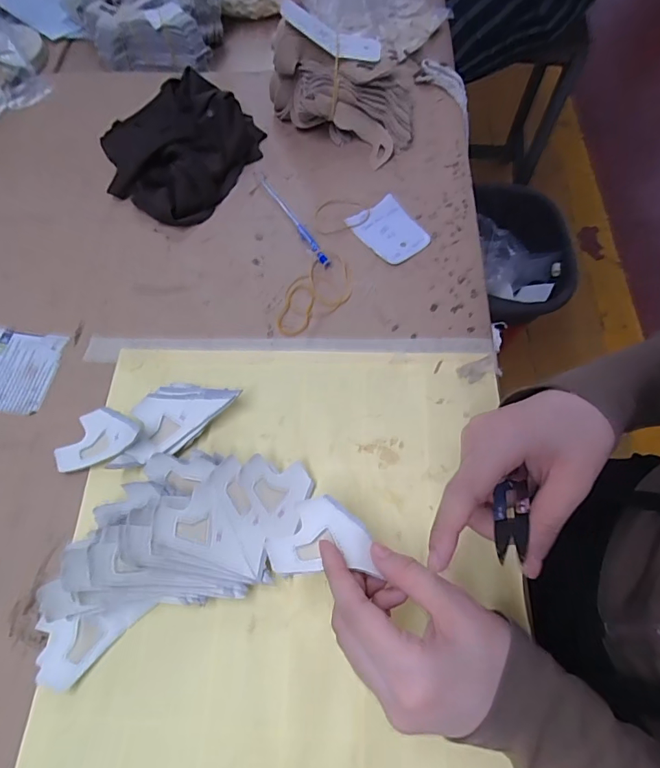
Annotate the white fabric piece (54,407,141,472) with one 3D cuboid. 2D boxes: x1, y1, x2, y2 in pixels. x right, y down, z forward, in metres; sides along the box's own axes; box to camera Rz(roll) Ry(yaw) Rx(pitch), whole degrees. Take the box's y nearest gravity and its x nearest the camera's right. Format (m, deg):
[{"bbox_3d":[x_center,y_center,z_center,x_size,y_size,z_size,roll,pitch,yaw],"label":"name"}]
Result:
[{"bbox_3d":[-0.178,0.039,0.351,0.063,0.013,0.045,-17,67,-6],"label":"white fabric piece"}]

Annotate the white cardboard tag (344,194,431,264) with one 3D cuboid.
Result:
[{"bbox_3d":[0.057,-0.146,0.435,0.055,0.006,0.068,-34,70,-13],"label":"white cardboard tag"}]

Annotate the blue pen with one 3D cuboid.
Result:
[{"bbox_3d":[-0.036,-0.160,0.442,0.009,0.006,0.132,-29,69,-11],"label":"blue pen"}]

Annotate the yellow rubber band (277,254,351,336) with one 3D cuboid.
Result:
[{"bbox_3d":[-0.014,-0.079,0.403,0.046,0.008,0.088,43,73,13],"label":"yellow rubber band"}]

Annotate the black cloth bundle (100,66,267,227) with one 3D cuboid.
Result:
[{"bbox_3d":[-0.155,-0.246,0.469,0.134,0.040,0.162,27,69,12],"label":"black cloth bundle"}]

